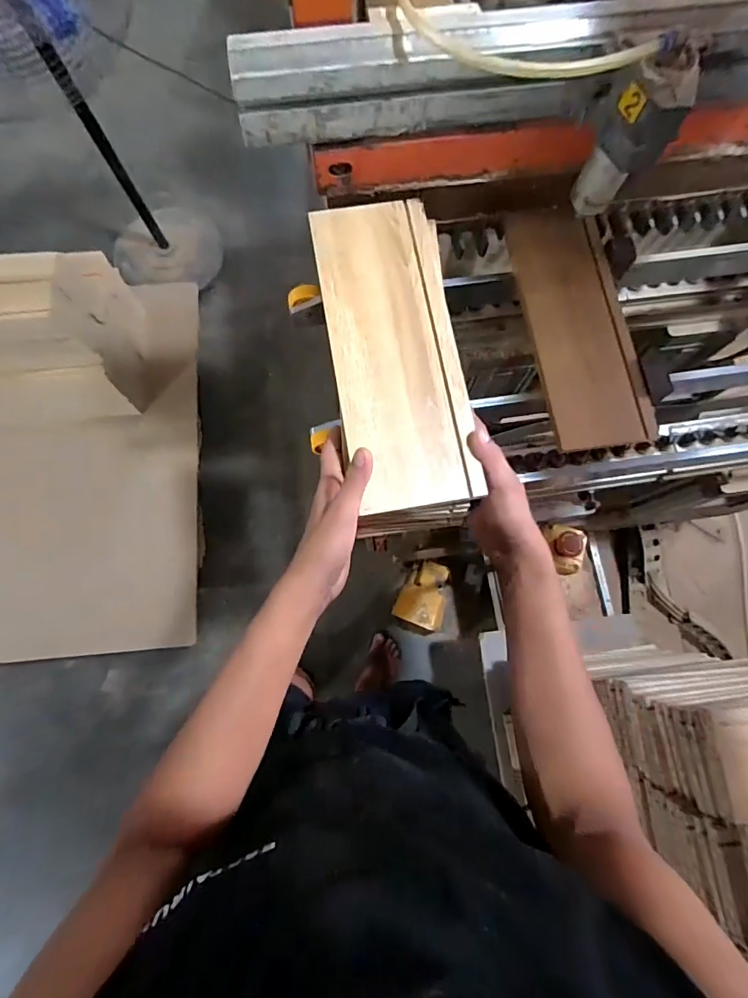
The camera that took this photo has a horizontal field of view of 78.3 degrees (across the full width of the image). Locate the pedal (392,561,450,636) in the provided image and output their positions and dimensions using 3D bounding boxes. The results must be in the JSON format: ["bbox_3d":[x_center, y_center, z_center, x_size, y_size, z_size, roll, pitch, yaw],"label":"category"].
[{"bbox_3d":[0.155,0.300,1.418,0.145,0.111,0.213,19,77,3],"label":"pedal"}]

